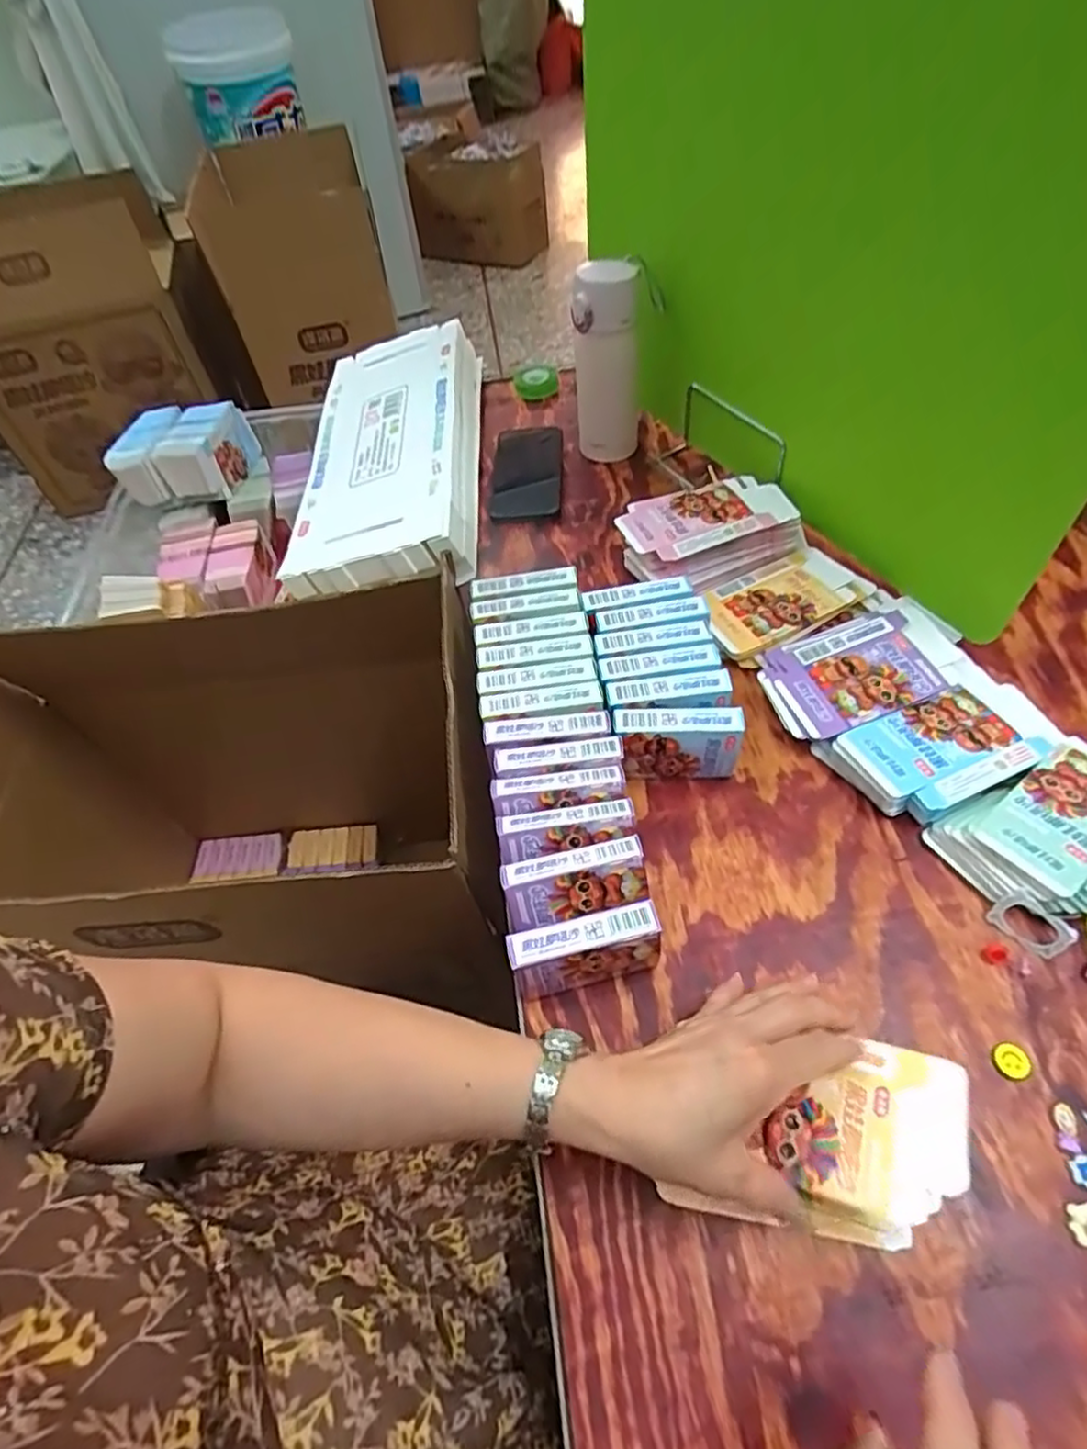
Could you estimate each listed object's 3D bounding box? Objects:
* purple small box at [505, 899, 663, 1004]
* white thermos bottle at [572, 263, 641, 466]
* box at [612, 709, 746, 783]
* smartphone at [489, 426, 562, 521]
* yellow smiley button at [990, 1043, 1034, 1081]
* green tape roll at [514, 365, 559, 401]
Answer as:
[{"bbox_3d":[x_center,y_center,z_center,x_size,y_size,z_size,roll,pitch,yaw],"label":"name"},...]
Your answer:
[{"bbox_3d":[0.026,0.145,0.432,0.091,0.066,0.025,-12,55,-5],"label":"purple small box"},{"bbox_3d":[0.070,-0.374,0.722,0.070,0.185,0.066,3,54,8],"label":"white thermos bottle"},{"bbox_3d":[0.100,0.017,0.516,0.091,0.067,0.026,0,55,4],"label":"box"},{"bbox_3d":[-0.019,-0.287,0.785,0.080,0.009,0.164,-7,55,12],"label":"smartphone"},{"bbox_3d":[0.279,0.200,0.407,0.020,0.004,0.020,-16,55,-7],"label":"yellow smiley button"},{"bbox_3d":[-0.009,-0.449,0.895,0.056,0.026,0.046,-5,53,2],"label":"green tape roll"}]

